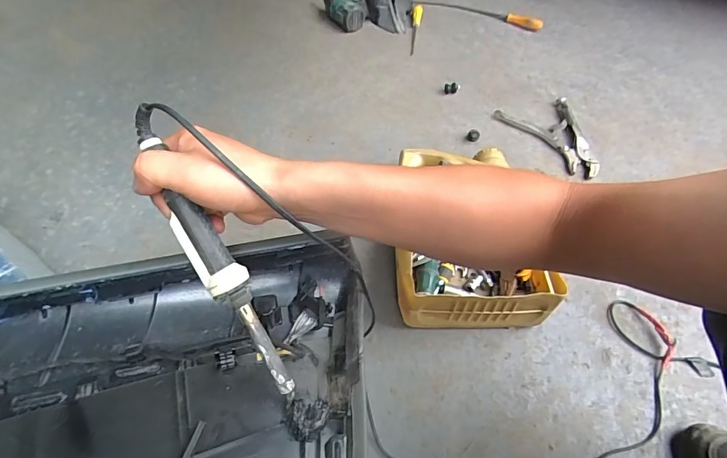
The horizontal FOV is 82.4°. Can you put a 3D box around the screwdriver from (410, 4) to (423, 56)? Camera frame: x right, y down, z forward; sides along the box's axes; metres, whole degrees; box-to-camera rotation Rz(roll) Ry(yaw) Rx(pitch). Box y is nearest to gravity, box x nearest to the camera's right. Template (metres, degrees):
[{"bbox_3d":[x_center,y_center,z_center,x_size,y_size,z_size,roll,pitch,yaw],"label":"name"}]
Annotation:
[{"bbox_3d":[0.129,-0.501,1.030,0.023,0.017,0.198,9,54,3],"label":"screwdriver"}]

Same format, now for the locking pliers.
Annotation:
[{"bbox_3d":[0.387,-0.181,0.814,0.160,0.016,0.207,-19,58,-16],"label":"locking pliers"}]

